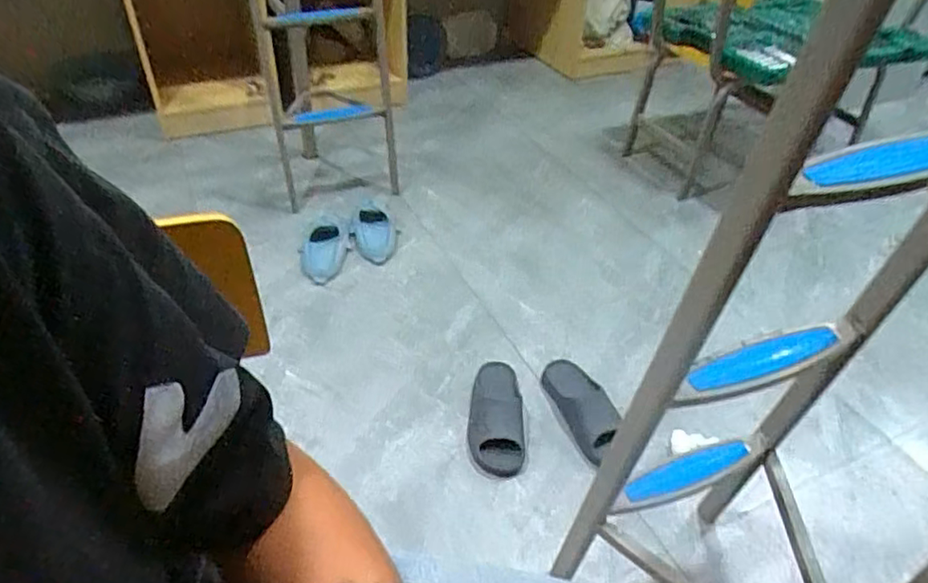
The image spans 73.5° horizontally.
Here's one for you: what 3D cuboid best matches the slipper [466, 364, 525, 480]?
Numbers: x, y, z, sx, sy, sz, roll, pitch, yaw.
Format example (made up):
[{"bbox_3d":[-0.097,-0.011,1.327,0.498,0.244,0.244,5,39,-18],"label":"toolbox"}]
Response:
[{"bbox_3d":[0.065,0.254,1.267,0.109,0.063,0.259,3,40,0],"label":"slipper"}]

